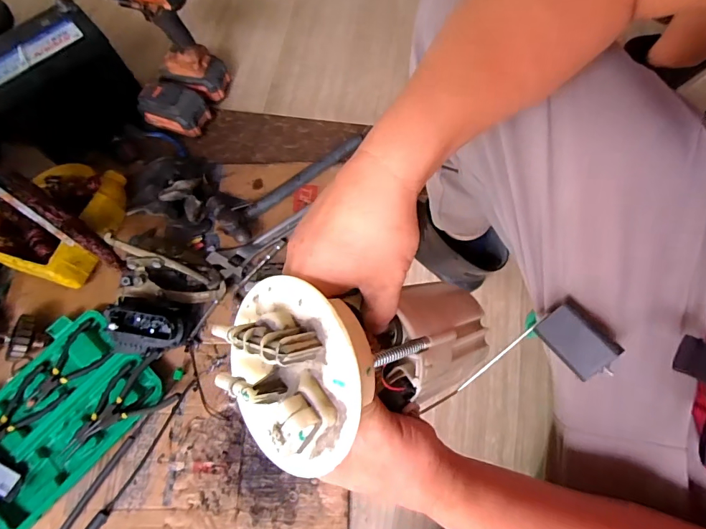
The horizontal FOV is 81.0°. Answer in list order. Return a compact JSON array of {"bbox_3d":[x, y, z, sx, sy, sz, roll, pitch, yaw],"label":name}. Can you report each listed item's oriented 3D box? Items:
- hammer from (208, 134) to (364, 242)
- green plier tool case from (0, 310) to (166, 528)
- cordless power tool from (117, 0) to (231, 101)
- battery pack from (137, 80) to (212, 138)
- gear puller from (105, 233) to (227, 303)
[{"bbox_3d":[-0.129,-0.178,0.811,0.118,0.060,0.333,43,76,15],"label":"hammer"},{"bbox_3d":[-0.490,0.240,0.684,0.230,0.037,0.308,42,76,15],"label":"green plier tool case"},{"bbox_3d":[-0.346,-0.446,0.783,0.137,0.254,0.077,7,70,4],"label":"cordless power tool"},{"bbox_3d":[-0.369,-0.325,0.863,0.132,0.076,0.084,16,71,8],"label":"battery pack"},{"bbox_3d":[-0.330,0.025,0.721,0.198,0.100,0.079,13,71,6],"label":"gear puller"}]

